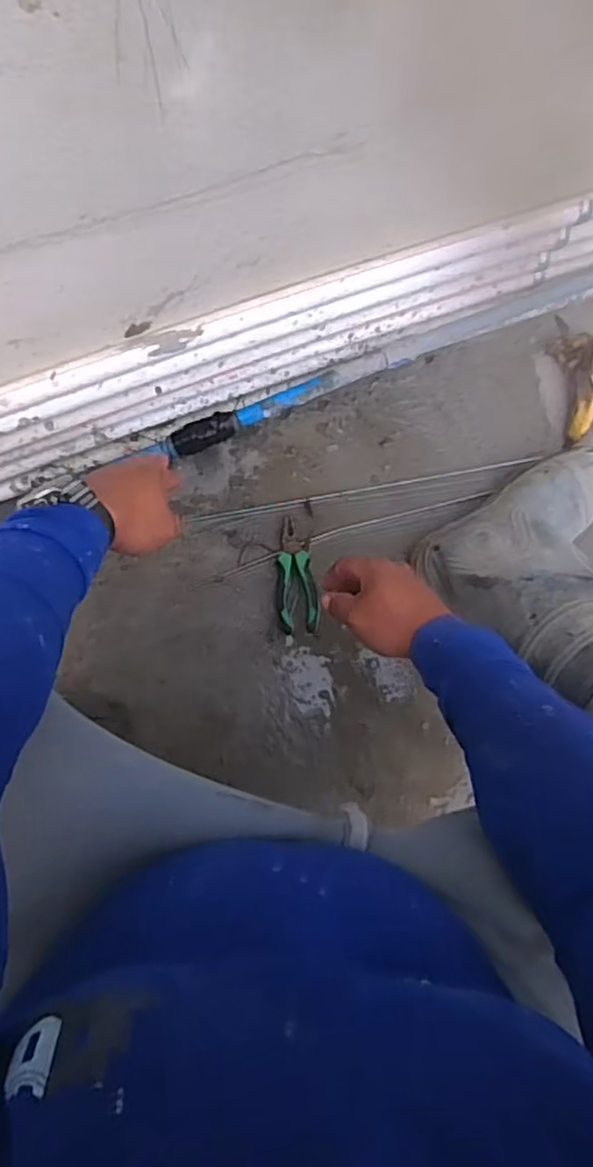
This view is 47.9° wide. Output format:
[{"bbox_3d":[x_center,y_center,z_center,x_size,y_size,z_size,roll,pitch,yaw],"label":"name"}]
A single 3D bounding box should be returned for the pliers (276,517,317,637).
[{"bbox_3d":[-0.002,-0.010,0.875,0.051,0.022,0.150,-4,83,-5],"label":"pliers"}]

